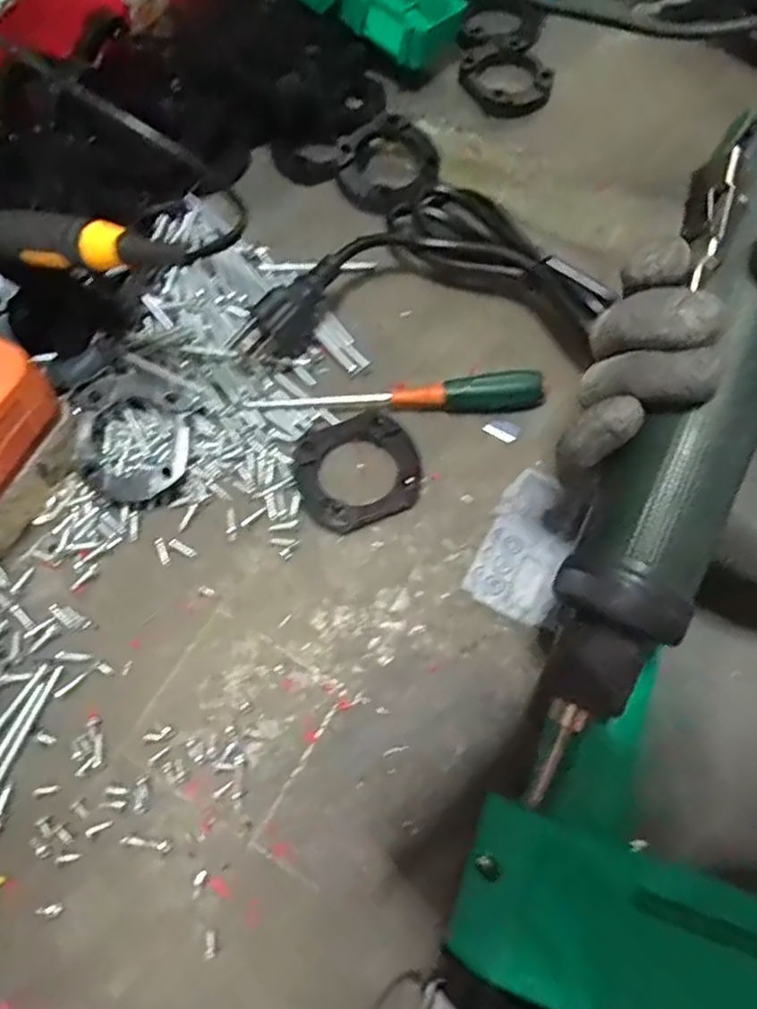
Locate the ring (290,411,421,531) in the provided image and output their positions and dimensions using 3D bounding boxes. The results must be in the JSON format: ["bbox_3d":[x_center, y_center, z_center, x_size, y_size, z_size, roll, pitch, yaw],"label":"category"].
[{"bbox_3d":[-0.010,-0.017,0.309,0.056,0.012,0.051,0,67,1],"label":"ring"}]

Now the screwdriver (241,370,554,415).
[{"bbox_3d":[0.009,-0.052,0.320,0.139,0.015,0.016,-1,67,0],"label":"screwdriver"}]

